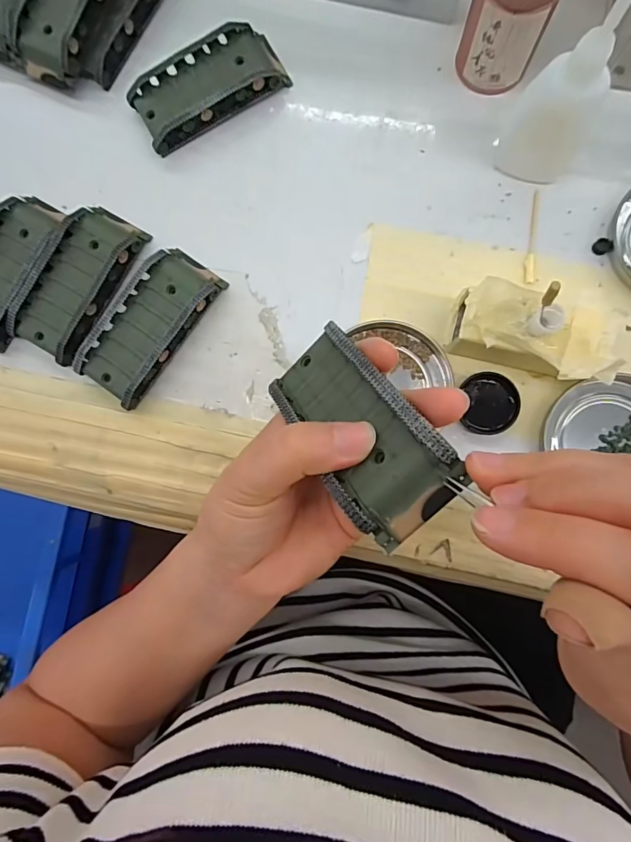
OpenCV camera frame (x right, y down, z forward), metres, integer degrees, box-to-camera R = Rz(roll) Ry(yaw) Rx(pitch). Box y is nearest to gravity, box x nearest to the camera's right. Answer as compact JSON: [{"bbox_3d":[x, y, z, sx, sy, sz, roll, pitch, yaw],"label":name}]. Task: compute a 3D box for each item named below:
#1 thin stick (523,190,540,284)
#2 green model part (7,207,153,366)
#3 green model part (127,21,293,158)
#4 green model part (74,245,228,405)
[{"bbox_3d":[0.132,-0.113,0.274,0.007,0.004,0.059,6,86,4],"label":"thin stick"},{"bbox_3d":[-0.148,-0.088,0.281,0.048,0.018,0.096,27,88,5],"label":"green model part"},{"bbox_3d":[-0.069,-0.217,0.289,0.095,0.018,0.048,-28,84,1],"label":"green model part"},{"bbox_3d":[-0.102,-0.060,0.276,0.046,0.020,0.096,35,88,6],"label":"green model part"}]

